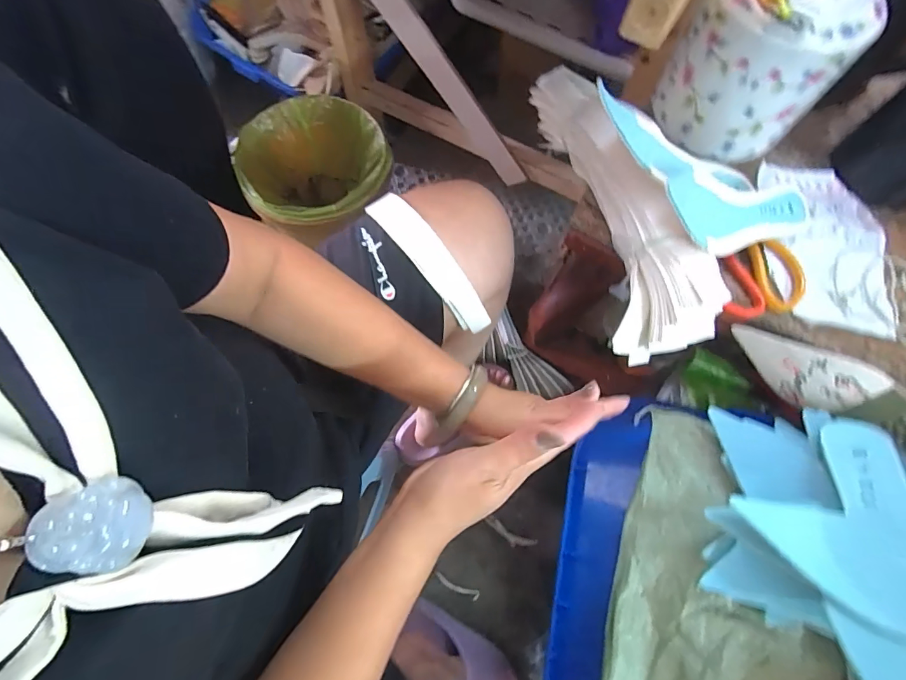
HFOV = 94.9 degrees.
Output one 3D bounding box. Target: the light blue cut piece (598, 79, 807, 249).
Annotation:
[{"bbox_3d":[0.249,-0.137,0.403,0.287,0.022,0.101,12,77,-20],"label":"light blue cut piece"}]

